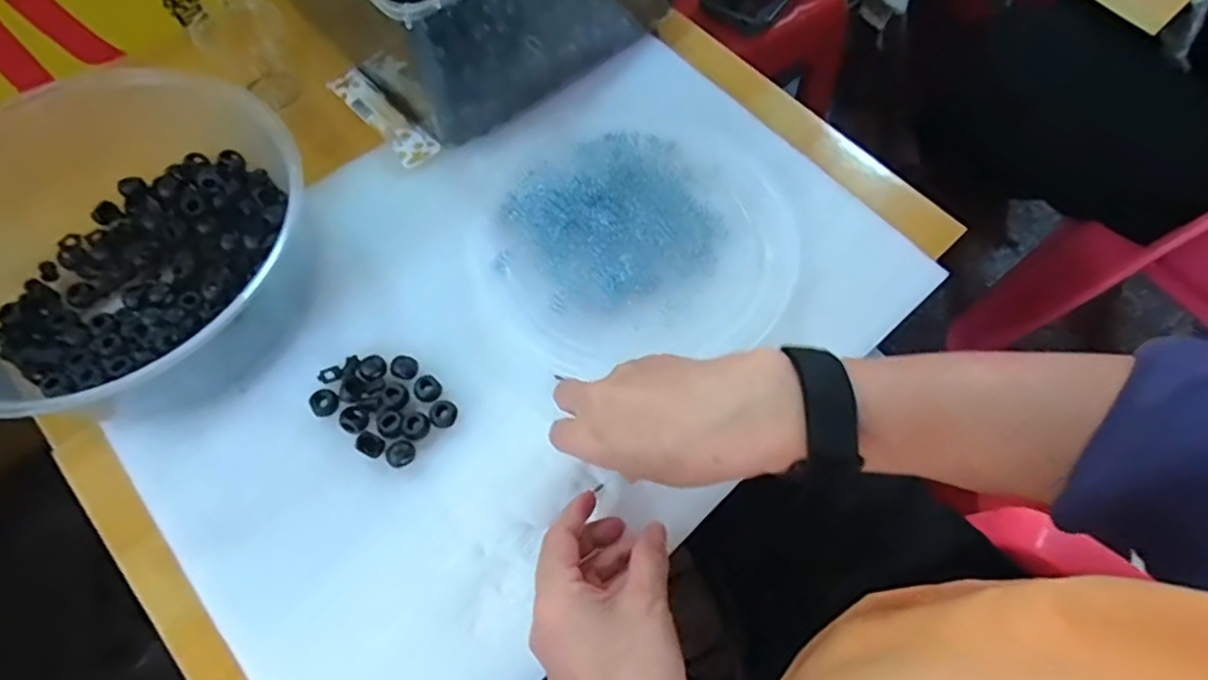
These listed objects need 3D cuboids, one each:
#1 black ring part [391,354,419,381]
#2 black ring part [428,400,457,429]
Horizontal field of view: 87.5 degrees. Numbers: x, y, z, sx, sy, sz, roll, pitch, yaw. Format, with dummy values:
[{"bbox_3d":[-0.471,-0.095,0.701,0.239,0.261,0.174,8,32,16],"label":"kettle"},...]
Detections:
[{"bbox_3d":[-0.136,0.019,0.431,0.018,0.004,0.017,1,65,-3],"label":"black ring part"},{"bbox_3d":[-0.107,0.049,0.417,0.017,0.006,0.017,-1,65,-4],"label":"black ring part"}]

